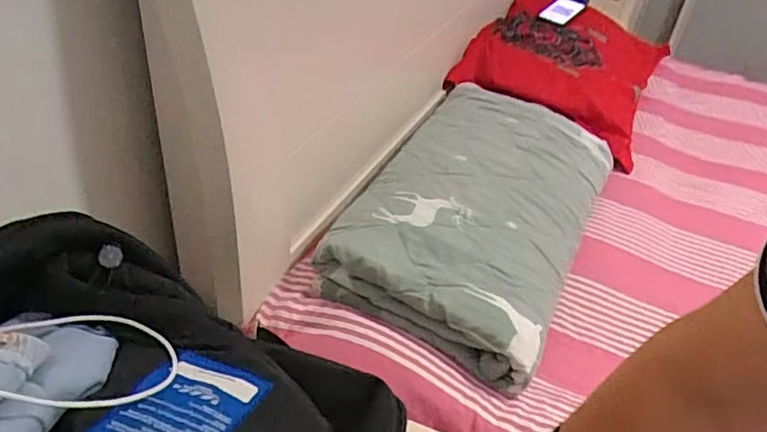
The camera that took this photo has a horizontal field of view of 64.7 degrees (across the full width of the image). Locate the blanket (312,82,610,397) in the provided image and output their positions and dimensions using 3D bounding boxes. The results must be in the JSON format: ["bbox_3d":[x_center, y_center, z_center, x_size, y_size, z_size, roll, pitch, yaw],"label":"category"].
[{"bbox_3d":[0.159,-0.043,0.938,0.311,0.088,0.633,20,39,17],"label":"blanket"}]

